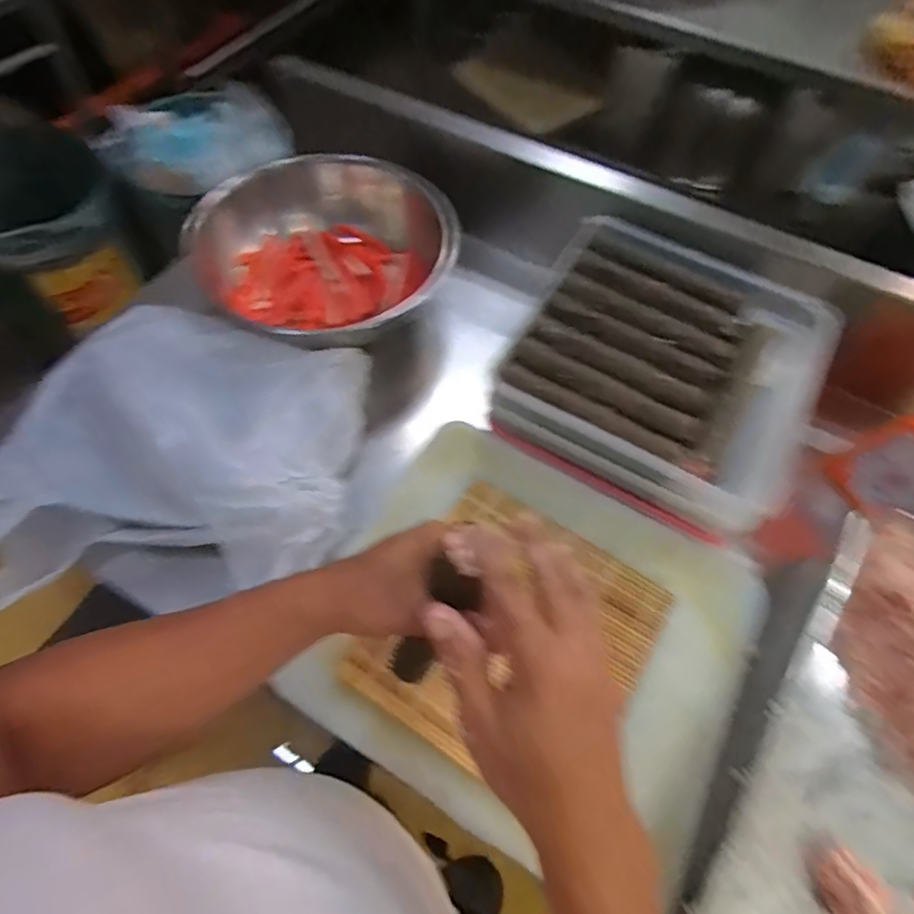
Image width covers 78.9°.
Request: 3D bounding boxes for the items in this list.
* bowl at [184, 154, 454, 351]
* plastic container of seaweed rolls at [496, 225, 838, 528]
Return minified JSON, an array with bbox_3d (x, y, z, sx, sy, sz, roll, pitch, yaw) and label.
[{"bbox_3d":[-0.165,-0.249,0.708,0.294,0.111,0.303,-33,67,-20],"label":"bowl"},{"bbox_3d":[0.234,-0.105,0.633,0.308,0.099,0.316,26,62,11],"label":"plastic container of seaweed rolls"}]

